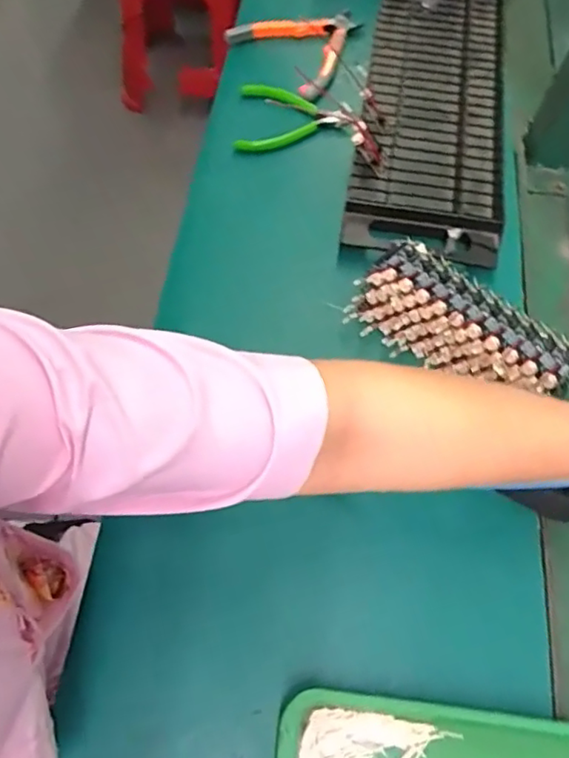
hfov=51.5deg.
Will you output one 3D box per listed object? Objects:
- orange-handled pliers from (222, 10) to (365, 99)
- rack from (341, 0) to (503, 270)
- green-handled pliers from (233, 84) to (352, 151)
[{"bbox_3d":[0.028,-0.374,0.645,0.134,0.010,0.140,-40,73,-21],"label":"orange-handled pliers"},{"bbox_3d":[0.149,-0.284,0.605,0.140,0.023,0.403,9,64,0],"label":"rack"},{"bbox_3d":[0.009,-0.269,0.601,0.112,0.018,0.097,5,64,-2],"label":"green-handled pliers"}]

